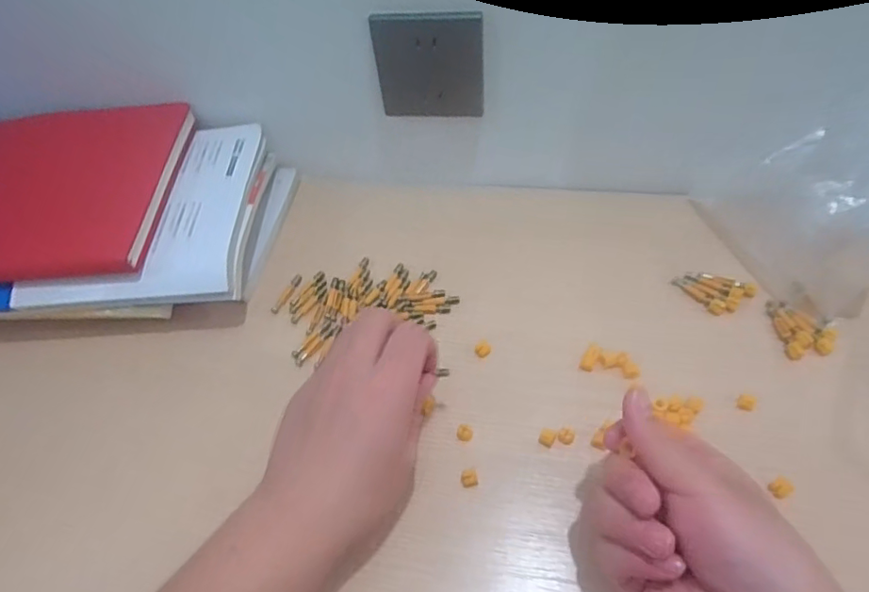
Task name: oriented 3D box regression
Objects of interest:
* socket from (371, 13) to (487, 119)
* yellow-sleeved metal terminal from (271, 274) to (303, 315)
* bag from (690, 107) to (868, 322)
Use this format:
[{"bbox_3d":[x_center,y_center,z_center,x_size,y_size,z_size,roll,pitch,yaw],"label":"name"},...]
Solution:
[{"bbox_3d":[-0.004,-0.181,0.433,0.083,0.087,0.008,0,53,5],"label":"socket"},{"bbox_3d":[-0.126,-0.003,0.464,0.009,0.004,0.041,21,59,19],"label":"yellow-sleeved metal terminal"},{"bbox_3d":[0.300,-0.068,0.421,0.114,0.076,0.151,-20,55,-9],"label":"bag"}]

